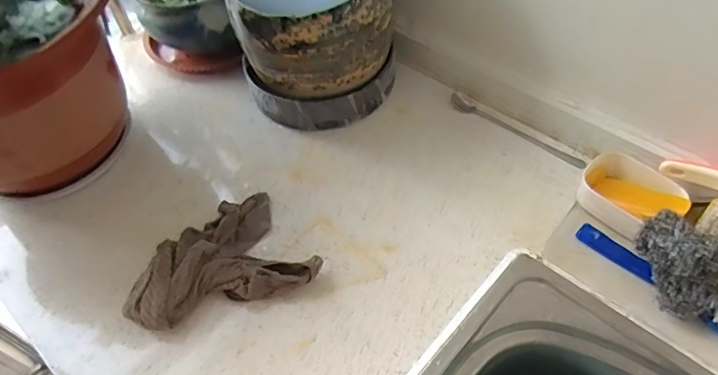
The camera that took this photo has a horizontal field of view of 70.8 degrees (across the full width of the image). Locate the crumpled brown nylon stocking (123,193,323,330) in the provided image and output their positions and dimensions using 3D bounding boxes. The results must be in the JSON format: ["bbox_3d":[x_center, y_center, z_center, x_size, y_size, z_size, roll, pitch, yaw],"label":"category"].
[{"bbox_3d":[-0.159,0.072,0.562,0.200,0.041,0.143,-19,54,-9],"label":"crumpled brown nylon stocking"}]

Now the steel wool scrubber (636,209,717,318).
[{"bbox_3d":[0.322,0.075,0.499,0.055,0.064,0.091,-6,53,0],"label":"steel wool scrubber"}]

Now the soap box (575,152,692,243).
[{"bbox_3d":[0.300,0.014,0.566,0.080,0.040,0.106,-37,58,-21],"label":"soap box"}]

